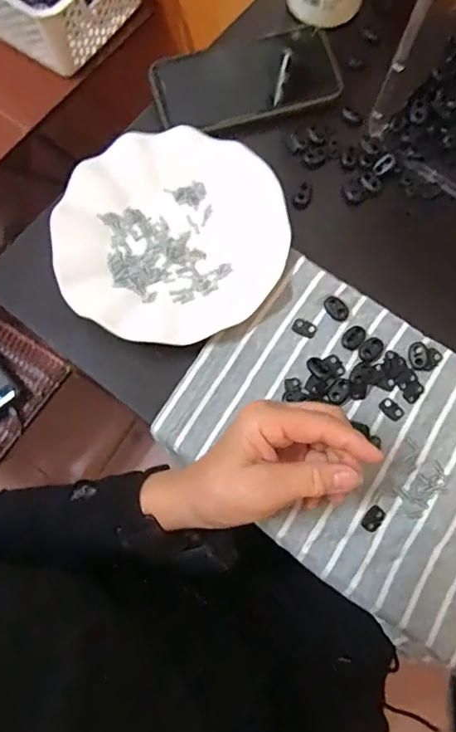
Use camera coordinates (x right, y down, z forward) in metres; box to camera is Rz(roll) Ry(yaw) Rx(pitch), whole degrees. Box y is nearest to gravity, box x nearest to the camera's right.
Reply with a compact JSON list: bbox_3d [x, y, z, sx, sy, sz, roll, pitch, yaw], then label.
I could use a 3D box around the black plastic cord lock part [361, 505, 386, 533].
[{"bbox_3d":[0.104,0.109,0.379,0.012,0.004,0.019,39,78,9],"label":"black plastic cord lock part"}]

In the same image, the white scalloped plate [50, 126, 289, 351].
[{"bbox_3d":[-0.044,-0.104,0.427,0.178,0.026,0.174,0,75,0],"label":"white scalloped plate"}]

